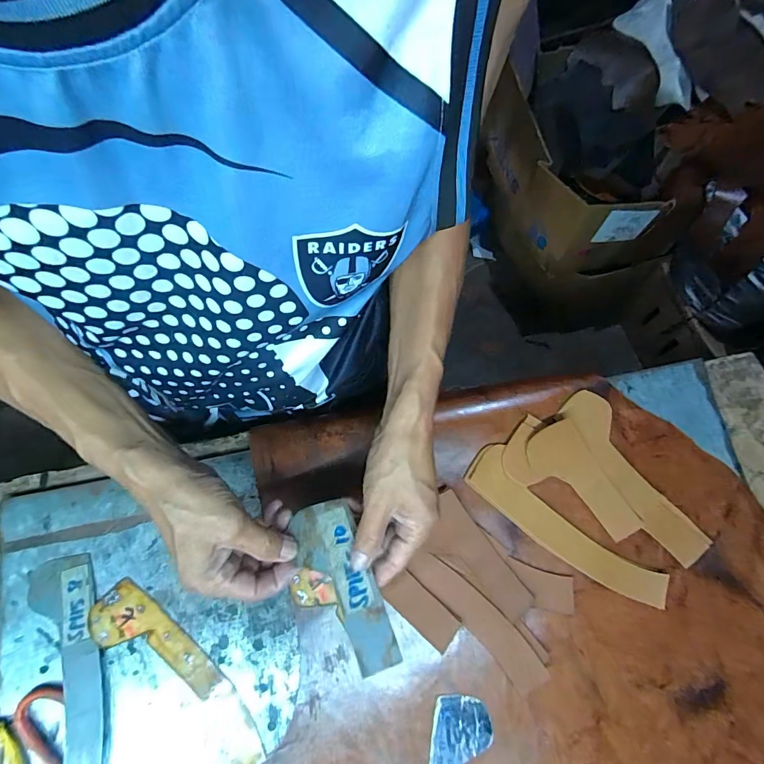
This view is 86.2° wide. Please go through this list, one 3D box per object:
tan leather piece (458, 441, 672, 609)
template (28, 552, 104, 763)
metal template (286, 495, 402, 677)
[{"bbox_3d":[0.183,0.149,0.417,0.214,0.008,0.051,39,79,10],"label":"tan leather piece"},{"bbox_3d":[-0.285,0.270,0.373,0.053,0.007,0.209,-17,75,-7],"label":"template"},{"bbox_3d":[-0.033,0.159,0.323,0.051,0.004,0.128,-20,61,-8],"label":"metal template"}]

